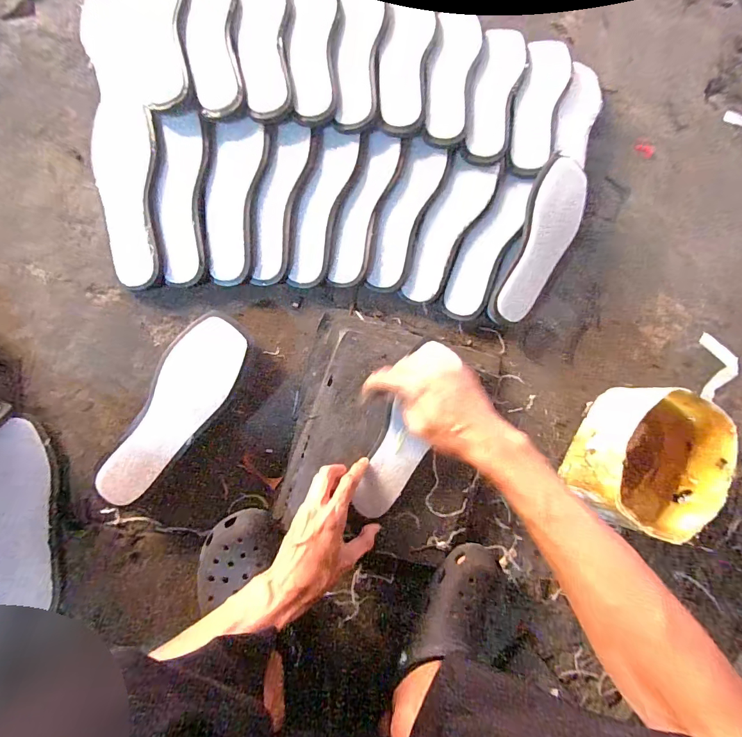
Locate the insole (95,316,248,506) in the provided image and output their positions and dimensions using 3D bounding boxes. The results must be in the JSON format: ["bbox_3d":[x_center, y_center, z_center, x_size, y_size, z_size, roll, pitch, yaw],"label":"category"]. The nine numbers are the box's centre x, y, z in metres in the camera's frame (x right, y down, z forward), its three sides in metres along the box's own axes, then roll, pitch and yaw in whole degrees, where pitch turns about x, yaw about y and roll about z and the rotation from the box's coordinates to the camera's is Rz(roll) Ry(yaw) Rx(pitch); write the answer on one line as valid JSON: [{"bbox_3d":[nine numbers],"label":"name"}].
[{"bbox_3d":[-0.237,0.050,0.465,0.087,0.008,0.241,28,82,-3],"label":"insole"}]

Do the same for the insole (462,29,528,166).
[{"bbox_3d":[0.185,-0.425,0.575,0.073,0.018,0.242,15,83,-4],"label":"insole"}]

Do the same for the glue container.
[{"bbox_3d":[0.371,0.126,0.523,0.139,0.121,0.188,40,82,-1],"label":"glue container"}]

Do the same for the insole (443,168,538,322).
[{"bbox_3d":[0.168,-0.182,0.564,0.072,0.019,0.221,25,94,-3],"label":"insole"}]

